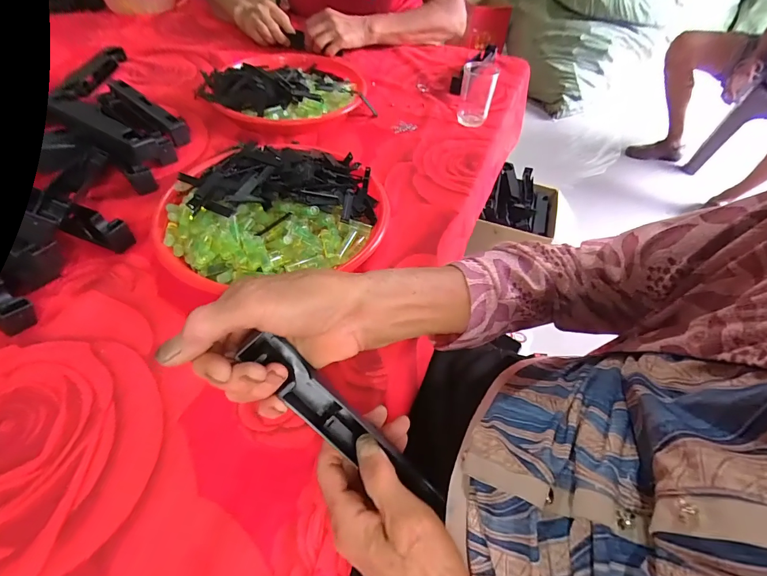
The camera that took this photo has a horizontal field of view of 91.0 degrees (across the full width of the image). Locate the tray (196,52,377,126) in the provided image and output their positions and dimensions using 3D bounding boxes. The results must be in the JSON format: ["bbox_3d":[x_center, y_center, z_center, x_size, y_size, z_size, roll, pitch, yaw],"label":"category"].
[{"bbox_3d":[-0.155,-0.328,0.607,0.273,0.055,0.223,5,53,-1],"label":"tray"}]

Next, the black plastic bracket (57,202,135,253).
[{"bbox_3d":[-0.313,-0.070,0.407,0.086,0.029,0.027,23,54,12],"label":"black plastic bracket"}]

